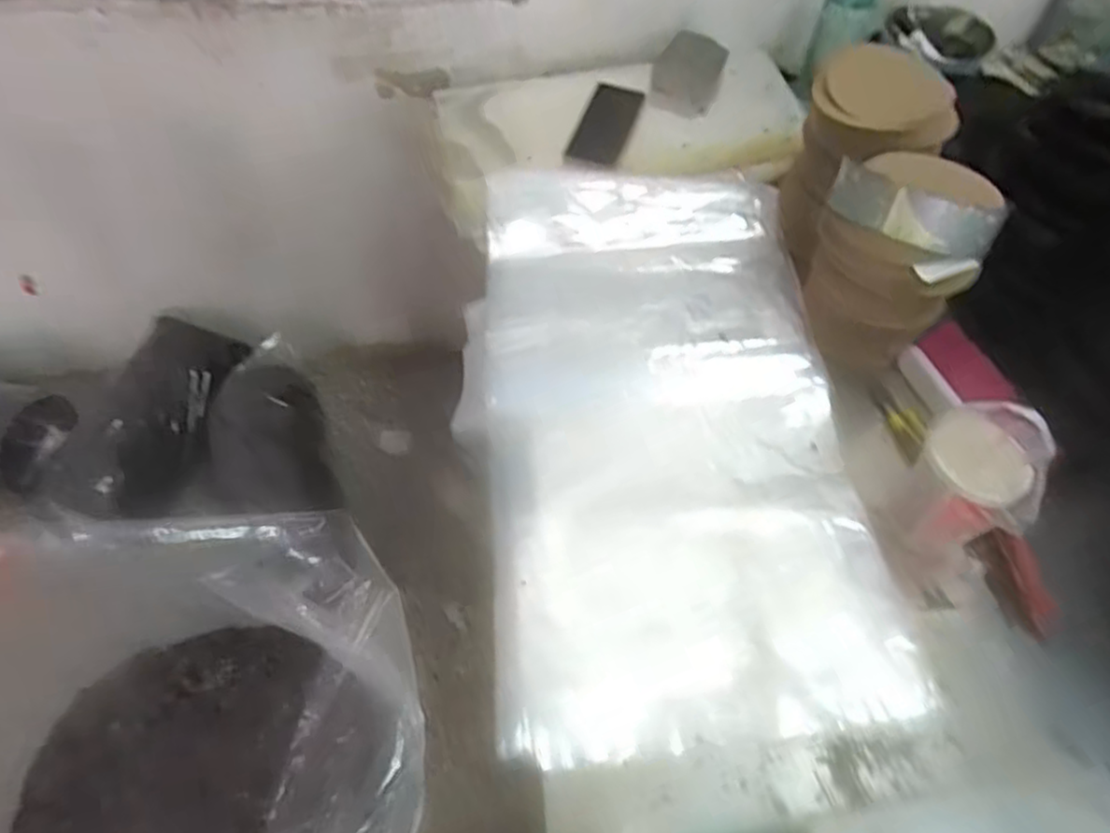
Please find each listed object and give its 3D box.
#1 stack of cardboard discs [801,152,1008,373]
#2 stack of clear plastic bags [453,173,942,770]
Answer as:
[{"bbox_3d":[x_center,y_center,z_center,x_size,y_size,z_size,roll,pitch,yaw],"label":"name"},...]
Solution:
[{"bbox_3d":[0.363,-0.174,0.798,0.136,0.222,0.152,-17,58,-12],"label":"stack of cardboard discs"},{"bbox_3d":[0.106,-0.013,0.808,0.391,0.047,0.692,-4,56,-4],"label":"stack of clear plastic bags"}]

